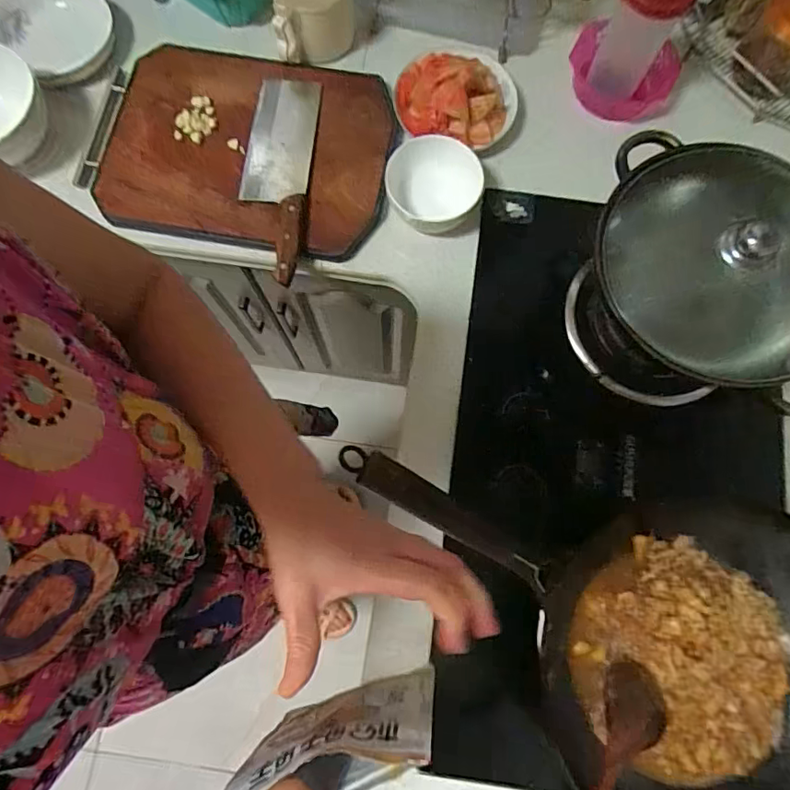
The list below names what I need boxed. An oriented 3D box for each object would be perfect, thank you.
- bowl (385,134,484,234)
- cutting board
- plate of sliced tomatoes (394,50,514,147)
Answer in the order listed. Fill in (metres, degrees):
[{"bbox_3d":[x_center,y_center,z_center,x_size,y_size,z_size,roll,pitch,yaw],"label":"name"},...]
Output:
[{"bbox_3d":[0.050,-0.281,0.684,0.117,0.076,0.112,0,77,-1],"label":"bowl"},{"bbox_3d":[-0.206,-0.342,0.725,0.395,0.040,0.279,11,77,2],"label":"cutting board"},{"bbox_3d":[0.087,-0.424,0.732,0.170,0.060,0.149,0,77,-1],"label":"plate of sliced tomatoes"}]

